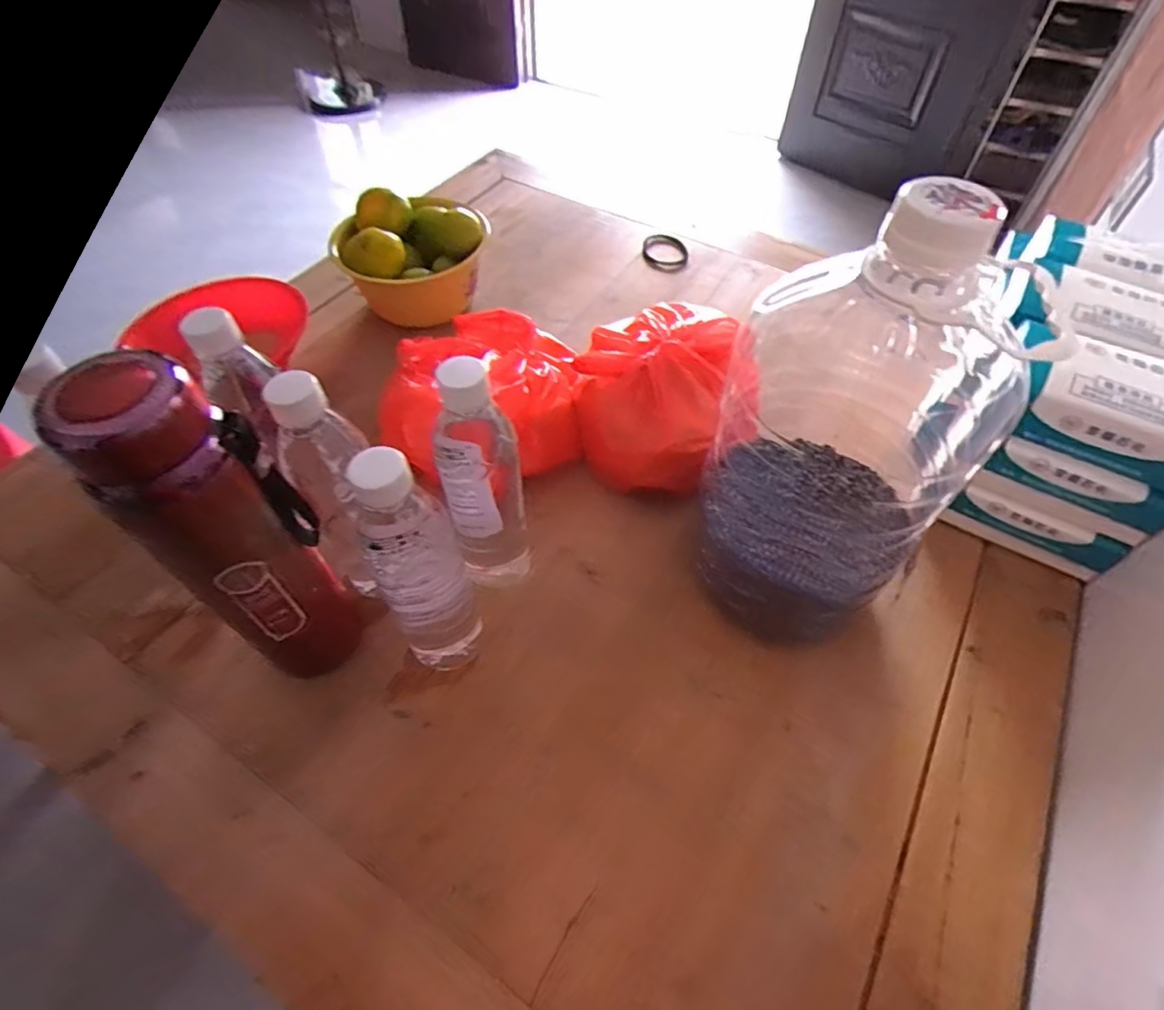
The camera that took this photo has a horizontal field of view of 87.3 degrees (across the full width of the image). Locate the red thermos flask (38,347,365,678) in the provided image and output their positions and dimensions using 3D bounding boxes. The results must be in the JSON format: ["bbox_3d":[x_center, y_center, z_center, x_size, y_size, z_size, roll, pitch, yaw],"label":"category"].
[{"bbox_3d":[-0.228,0.025,0.413,0.081,0.282,0.086,-33,60,-22],"label":"red thermos flask"}]

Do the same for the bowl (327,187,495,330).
[{"bbox_3d":[-0.208,-0.306,0.768,0.180,0.118,0.152,-17,55,-14],"label":"bowl"}]

